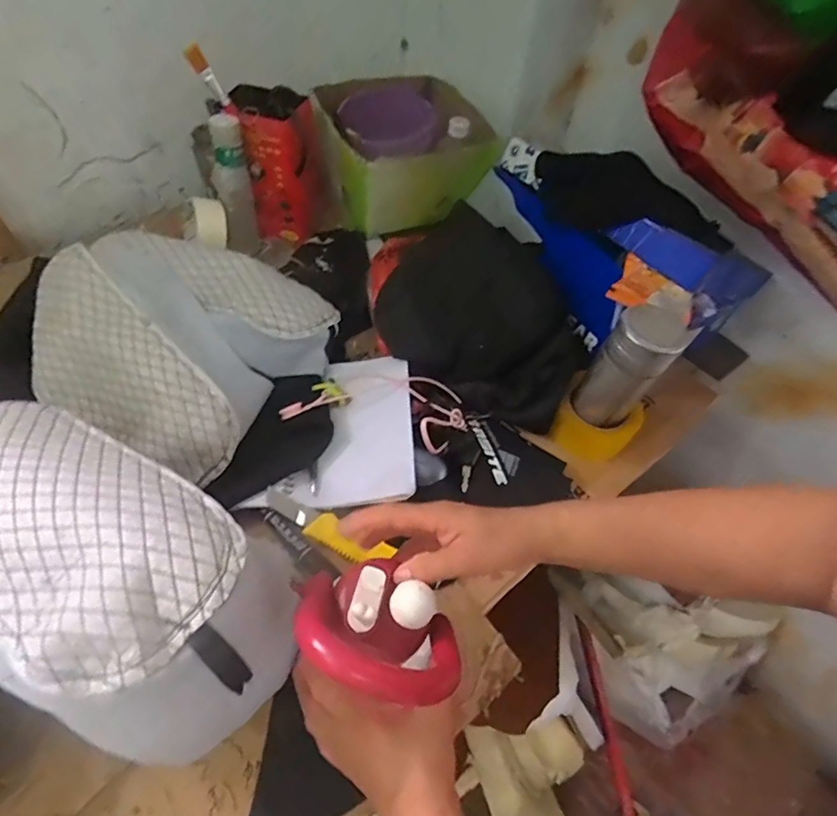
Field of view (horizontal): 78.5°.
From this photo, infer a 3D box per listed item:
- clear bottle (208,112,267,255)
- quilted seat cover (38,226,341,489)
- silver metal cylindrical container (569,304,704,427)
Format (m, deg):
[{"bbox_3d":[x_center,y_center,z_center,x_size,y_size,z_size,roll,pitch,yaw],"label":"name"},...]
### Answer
[{"bbox_3d":[-0.269,-0.315,0.751,0.056,0.189,0.058,-19,57,-18],"label":"clear bottle"},{"bbox_3d":[-0.285,-0.095,0.593,0.299,0.104,0.248,24,55,13],"label":"quilted seat cover"},{"bbox_3d":[0.250,-0.057,0.606,0.078,0.141,0.084,32,57,18],"label":"silver metal cylindrical container"}]

